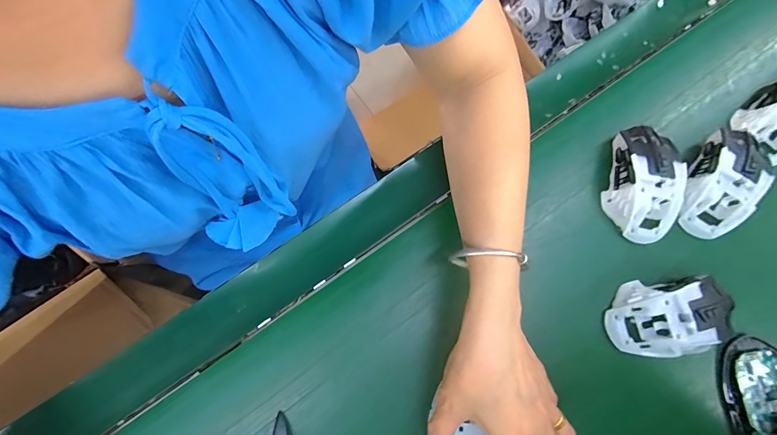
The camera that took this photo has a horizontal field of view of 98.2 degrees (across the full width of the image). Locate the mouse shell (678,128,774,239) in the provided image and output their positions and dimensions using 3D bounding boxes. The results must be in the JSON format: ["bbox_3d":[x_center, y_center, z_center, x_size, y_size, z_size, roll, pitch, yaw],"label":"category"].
[{"bbox_3d":[0.339,-0.034,0.337,0.059,0.035,0.112,36,80,4],"label":"mouse shell"}]

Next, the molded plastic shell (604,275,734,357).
[{"bbox_3d":[0.263,0.089,0.308,0.113,0.039,0.066,-3,79,-3],"label":"molded plastic shell"}]

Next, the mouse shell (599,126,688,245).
[{"bbox_3d":[0.259,-0.035,0.336,0.064,0.036,0.116,17,78,1],"label":"mouse shell"}]

